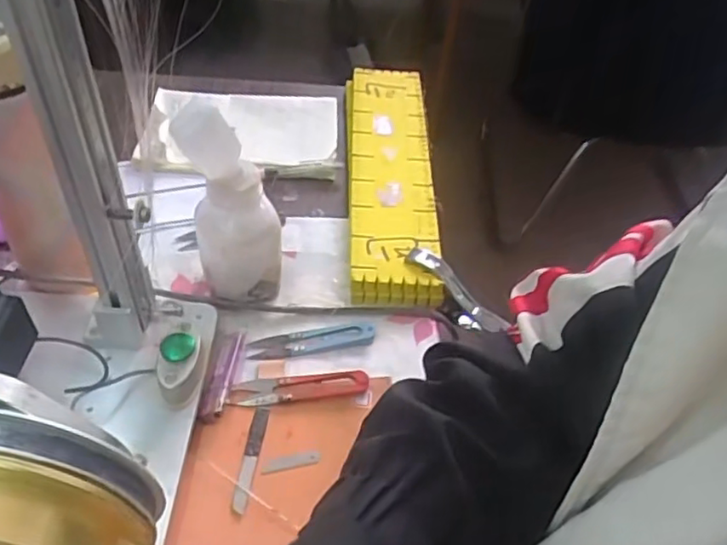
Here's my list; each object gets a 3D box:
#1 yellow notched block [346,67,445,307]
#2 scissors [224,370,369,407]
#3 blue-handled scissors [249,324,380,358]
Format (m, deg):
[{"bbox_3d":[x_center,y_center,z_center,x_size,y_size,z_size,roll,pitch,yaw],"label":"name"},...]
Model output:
[{"bbox_3d":[0.027,-0.106,0.649,0.090,0.035,0.344,2,46,-5],"label":"yellow notched block"},{"bbox_3d":[-0.047,0.086,0.467,0.100,0.010,0.022,-1,46,-8],"label":"scissors"},{"bbox_3d":[-0.042,0.055,0.511,0.100,0.008,0.021,-5,47,-12],"label":"blue-handled scissors"}]

